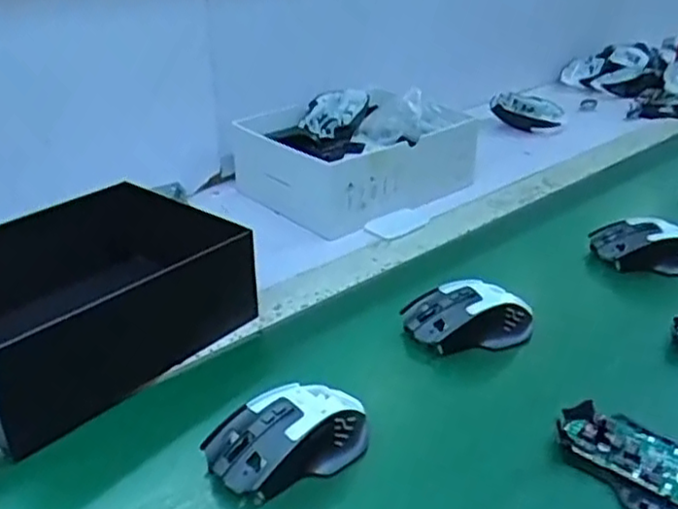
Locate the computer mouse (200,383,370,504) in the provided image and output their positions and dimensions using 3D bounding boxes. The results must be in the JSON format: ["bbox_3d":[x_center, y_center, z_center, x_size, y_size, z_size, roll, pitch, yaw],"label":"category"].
[{"bbox_3d":[-0.030,0.118,0.461,0.114,0.039,0.062,-14,31,-24],"label":"computer mouse"}]

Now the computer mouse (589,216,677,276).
[{"bbox_3d":[0.307,-0.011,0.684,0.107,0.034,0.059,5,31,7],"label":"computer mouse"}]

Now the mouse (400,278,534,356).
[{"bbox_3d":[0.111,0.052,0.580,0.110,0.039,0.056,-3,28,-5],"label":"mouse"}]

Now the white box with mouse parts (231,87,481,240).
[{"bbox_3d":[0.020,-0.128,0.864,0.247,0.089,0.219,-24,39,-35],"label":"white box with mouse parts"}]

